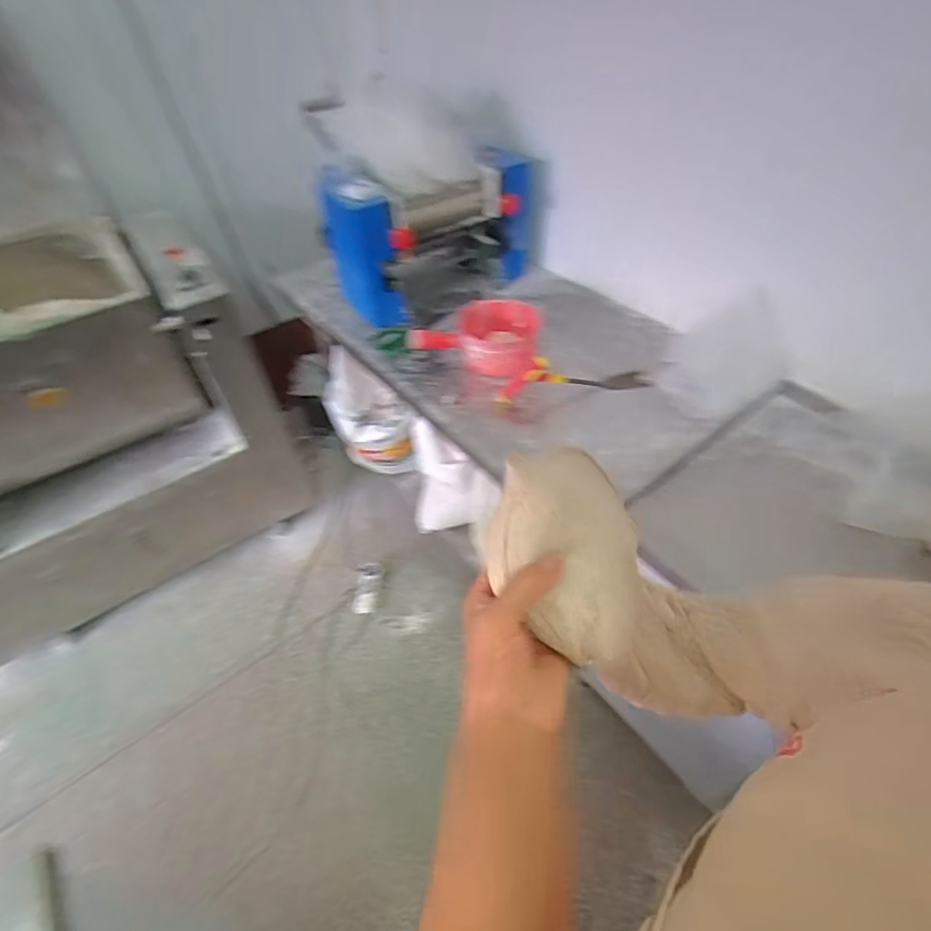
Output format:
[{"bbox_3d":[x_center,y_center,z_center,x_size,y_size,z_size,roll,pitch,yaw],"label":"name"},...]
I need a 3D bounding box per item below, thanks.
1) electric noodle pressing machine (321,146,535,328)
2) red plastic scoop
[{"bbox_3d":[-0.101,-0.593,1.310,0.456,0.310,0.258,-26,51,-21],"label":"electric noodle pressing machine"},{"bbox_3d":[0.029,-0.289,1.141,0.262,0.117,0.194,2,46,5],"label":"red plastic scoop"}]

